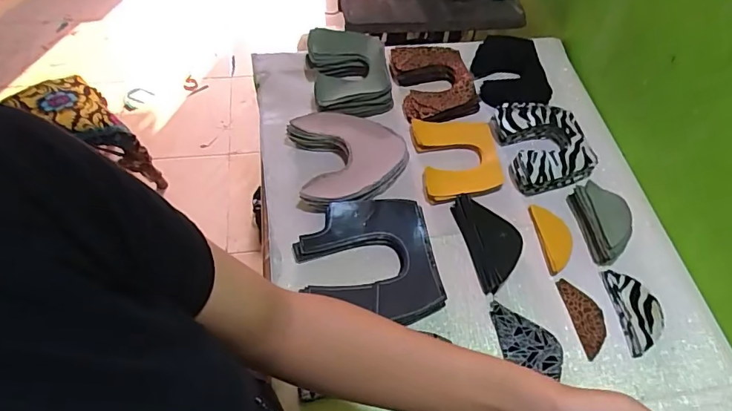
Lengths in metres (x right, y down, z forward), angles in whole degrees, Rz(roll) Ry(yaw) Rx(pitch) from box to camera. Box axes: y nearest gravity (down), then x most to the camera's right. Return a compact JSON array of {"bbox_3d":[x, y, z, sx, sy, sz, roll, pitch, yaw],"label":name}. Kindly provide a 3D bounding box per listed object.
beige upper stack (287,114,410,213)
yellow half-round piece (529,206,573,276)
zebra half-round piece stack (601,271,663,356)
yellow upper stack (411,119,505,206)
[{"bbox_3d":[-0.023,-0.071,0.735,0.176,0.057,0.170,-6,58,-8],"label":"beige upper stack"},{"bbox_3d":[0.273,0.044,0.690,0.041,0.018,0.110,-1,57,-4],"label":"yellow half-round piece"},{"bbox_3d":[0.365,0.139,0.634,0.057,0.015,0.112,-4,57,-6],"label":"zebra half-round piece stack"},{"bbox_3d":[0.148,-0.077,0.749,0.131,0.018,0.147,-6,58,-7],"label":"yellow upper stack"}]

